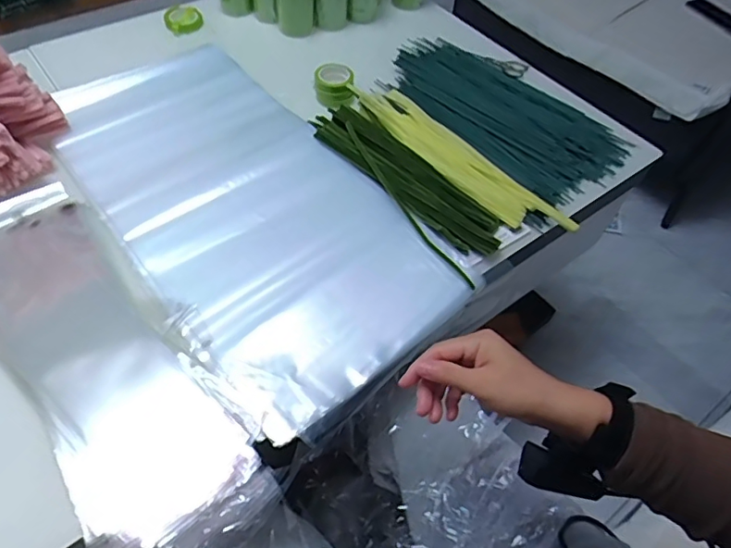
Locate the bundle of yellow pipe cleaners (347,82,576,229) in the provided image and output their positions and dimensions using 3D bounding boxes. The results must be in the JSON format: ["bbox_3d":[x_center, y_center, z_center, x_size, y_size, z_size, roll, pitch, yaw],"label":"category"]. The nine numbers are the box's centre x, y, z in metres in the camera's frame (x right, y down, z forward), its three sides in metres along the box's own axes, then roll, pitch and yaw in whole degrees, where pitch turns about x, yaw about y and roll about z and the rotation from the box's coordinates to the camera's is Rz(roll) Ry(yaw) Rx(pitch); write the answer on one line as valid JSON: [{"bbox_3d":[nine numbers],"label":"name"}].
[{"bbox_3d":[0.125,-0.169,0.747,0.085,0.020,0.358,-28,59,-31],"label":"bundle of yellow pipe cleaners"}]

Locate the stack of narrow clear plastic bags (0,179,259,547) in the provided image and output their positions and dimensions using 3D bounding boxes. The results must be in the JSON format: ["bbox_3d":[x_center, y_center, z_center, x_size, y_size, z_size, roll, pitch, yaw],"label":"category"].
[{"bbox_3d":[-0.298,0.058,0.550,0.158,0.019,0.458,-35,64,-25],"label":"stack of narrow clear plastic bags"}]

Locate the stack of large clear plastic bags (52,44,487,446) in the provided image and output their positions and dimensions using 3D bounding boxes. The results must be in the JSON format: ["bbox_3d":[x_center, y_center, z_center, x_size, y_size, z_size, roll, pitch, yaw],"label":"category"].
[{"bbox_3d":[-0.173,-0.111,0.707,0.335,0.055,0.657,-32,59,-27],"label":"stack of large clear plastic bags"}]

